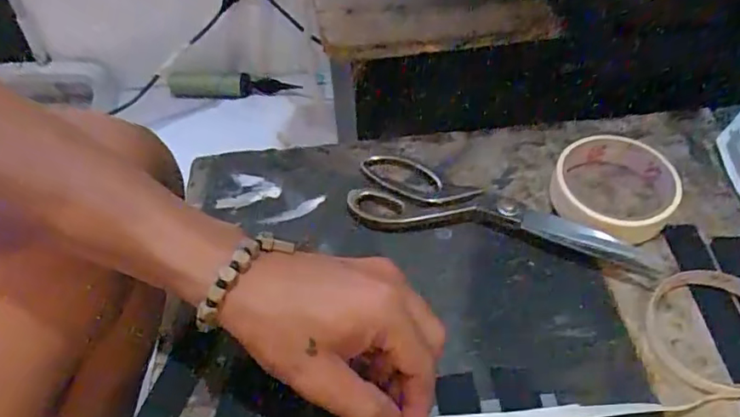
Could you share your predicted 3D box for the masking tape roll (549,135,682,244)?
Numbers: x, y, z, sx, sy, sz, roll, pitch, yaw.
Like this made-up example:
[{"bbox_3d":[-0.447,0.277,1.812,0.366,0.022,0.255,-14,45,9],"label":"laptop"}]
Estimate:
[{"bbox_3d":[0.184,-0.017,0.415,0.085,0.030,0.094,19,51,17],"label":"masking tape roll"}]

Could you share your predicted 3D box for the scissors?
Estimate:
[{"bbox_3d":[0.097,-0.002,0.420,0.222,0.013,0.073,11,49,10],"label":"scissors"}]

